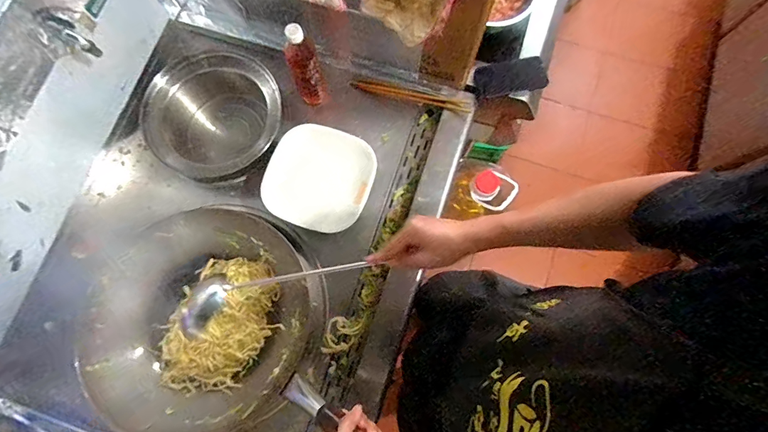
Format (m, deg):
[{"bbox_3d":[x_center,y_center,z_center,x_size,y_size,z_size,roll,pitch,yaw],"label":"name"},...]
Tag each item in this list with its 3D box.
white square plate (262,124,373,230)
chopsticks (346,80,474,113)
[{"bbox_3d":[-0.136,-0.080,0.861,0.205,0.028,0.202,16,78,5],"label":"white square plate"},{"bbox_3d":[0.060,-0.290,0.988,0.290,0.054,0.023,18,78,5],"label":"chopsticks"}]

